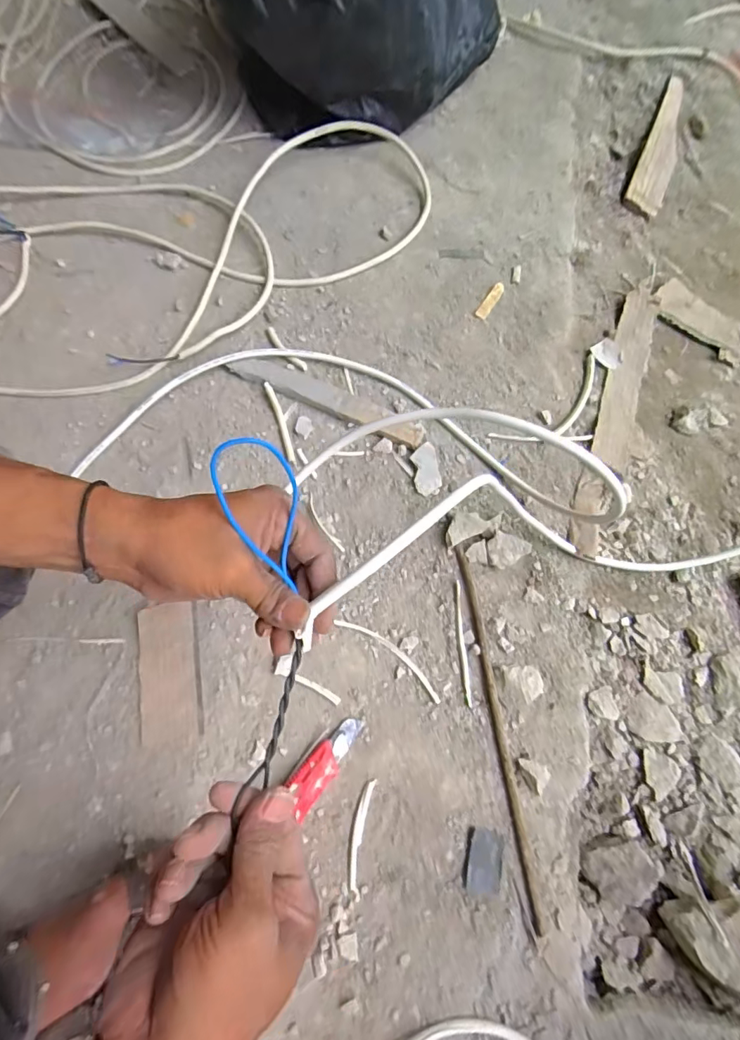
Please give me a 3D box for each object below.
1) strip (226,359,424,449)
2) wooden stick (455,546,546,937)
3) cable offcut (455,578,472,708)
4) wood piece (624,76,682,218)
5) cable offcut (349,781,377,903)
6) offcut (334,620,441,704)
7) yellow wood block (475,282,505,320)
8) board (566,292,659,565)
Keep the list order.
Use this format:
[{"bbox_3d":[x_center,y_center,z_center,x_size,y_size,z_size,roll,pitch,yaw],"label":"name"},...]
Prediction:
[{"bbox_3d":[-0.051,-0.148,0.612,0.246,0.016,0.037,25,72,8],"label":"strip"},{"bbox_3d":[0.125,0.198,0.500,0.011,0.010,0.349,-8,71,-4],"label":"wooden stick"},{"bbox_3d":[0.097,0.128,0.530,0.007,0.006,0.126,-2,70,-2],"label":"cable offcut"},{"bbox_3d":[0.461,-0.590,0.788,0.056,0.016,0.306,24,71,7],"label":"wood piece"},{"bbox_3d":[-0.009,0.298,0.474,0.014,0.004,0.099,10,70,2],"label":"cable offcut"},{"bbox_3d":[0.021,0.139,0.521,0.131,0.005,0.020,35,73,11],"label":"offcut"},{"bbox_3d":[0.160,-0.291,0.668,0.015,0.008,0.059,31,73,10],"label":"yellow wood block"},{"bbox_3d":[0.302,-0.131,0.616,0.045,0.017,0.392,21,68,3],"label":"board"}]

